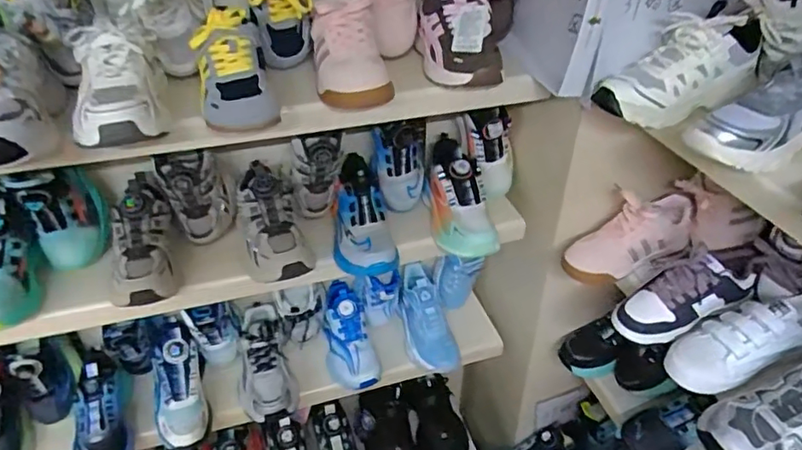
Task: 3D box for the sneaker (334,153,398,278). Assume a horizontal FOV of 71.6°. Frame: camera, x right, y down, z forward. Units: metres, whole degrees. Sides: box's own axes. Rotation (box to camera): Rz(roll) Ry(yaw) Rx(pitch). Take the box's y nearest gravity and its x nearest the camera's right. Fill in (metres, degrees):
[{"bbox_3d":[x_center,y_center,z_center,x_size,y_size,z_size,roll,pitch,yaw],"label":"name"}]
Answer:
[{"bbox_3d":[-0.064,-0.013,0.916,0.097,0.102,0.241,-6,52,-8],"label":"sneaker"}]

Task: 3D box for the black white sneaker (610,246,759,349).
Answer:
[{"bbox_3d":[0.419,0.095,0.806,0.223,0.090,0.072,-27,42,-4],"label":"black white sneaker"}]

